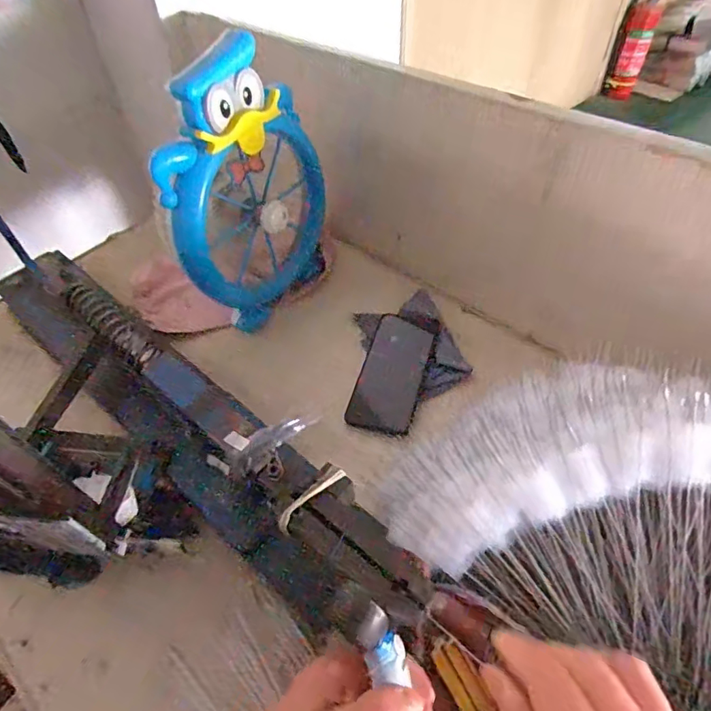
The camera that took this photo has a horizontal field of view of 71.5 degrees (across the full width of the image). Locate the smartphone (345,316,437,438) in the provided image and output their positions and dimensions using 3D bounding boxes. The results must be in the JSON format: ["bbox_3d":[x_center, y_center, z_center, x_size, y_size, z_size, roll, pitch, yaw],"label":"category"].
[{"bbox_3d":[0.045,0.015,0.583,0.076,0.014,0.158,13,53,14],"label":"smartphone"}]

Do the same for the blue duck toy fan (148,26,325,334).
[{"bbox_3d":[-0.115,-0.182,0.586,0.073,0.297,0.208,20,54,18],"label":"blue duck toy fan"}]

